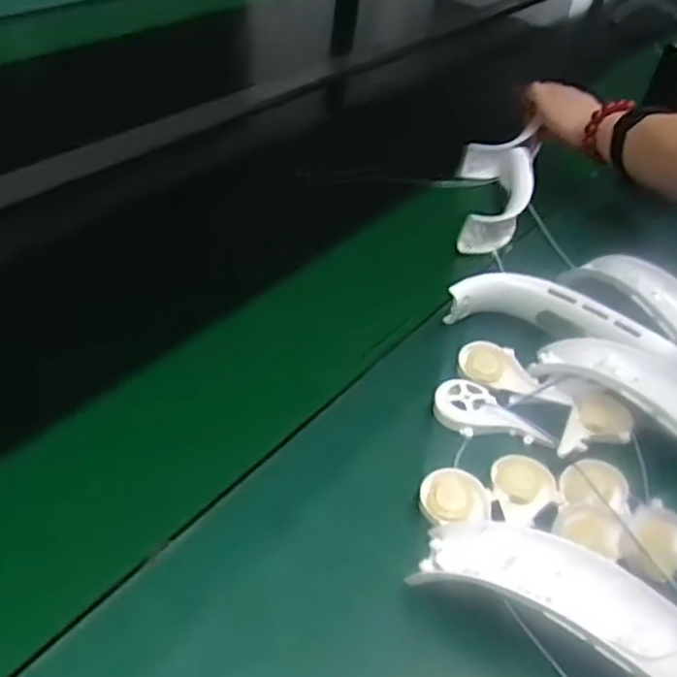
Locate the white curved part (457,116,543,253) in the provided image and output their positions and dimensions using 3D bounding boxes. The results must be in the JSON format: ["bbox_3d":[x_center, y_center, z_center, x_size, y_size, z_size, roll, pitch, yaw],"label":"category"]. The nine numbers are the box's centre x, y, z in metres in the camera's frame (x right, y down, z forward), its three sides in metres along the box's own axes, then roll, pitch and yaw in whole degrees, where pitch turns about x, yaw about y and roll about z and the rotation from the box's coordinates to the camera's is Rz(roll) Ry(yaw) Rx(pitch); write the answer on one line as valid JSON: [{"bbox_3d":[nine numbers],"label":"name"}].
[{"bbox_3d":[0.173,-0.164,0.790,0.070,0.058,0.202,12,41,3],"label":"white curved part"}]

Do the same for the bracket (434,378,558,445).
[{"bbox_3d":[0.112,0.062,0.527,0.087,0.018,0.043,33,46,25],"label":"bracket"}]

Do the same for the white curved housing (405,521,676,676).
[{"bbox_3d":[0.145,0.155,0.404,0.195,0.035,0.054,23,43,15],"label":"white curved housing"}]

